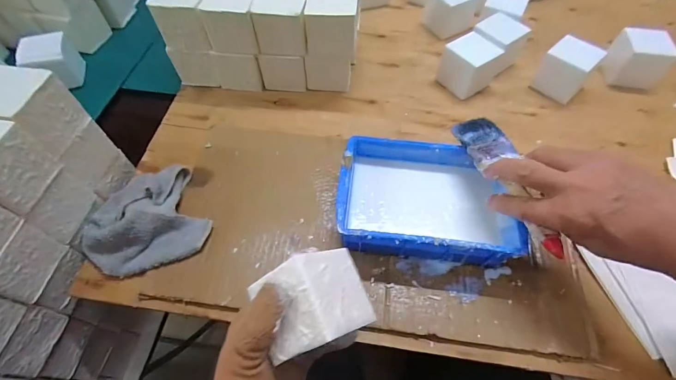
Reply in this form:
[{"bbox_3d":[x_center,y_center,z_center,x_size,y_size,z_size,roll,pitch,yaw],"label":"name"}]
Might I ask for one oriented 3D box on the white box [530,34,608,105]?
[{"bbox_3d":[0.362,-0.190,0.545,0.070,0.067,0.068,-38,66,-20],"label":"white box"}]

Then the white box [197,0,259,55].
[{"bbox_3d":[-0.149,-0.249,0.500,0.069,0.068,0.069,5,59,4],"label":"white box"}]

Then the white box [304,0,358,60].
[{"bbox_3d":[-0.007,-0.240,0.494,0.069,0.070,0.061,5,59,4],"label":"white box"}]

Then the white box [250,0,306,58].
[{"bbox_3d":[-0.079,-0.244,0.498,0.067,0.071,0.065,6,59,4],"label":"white box"}]

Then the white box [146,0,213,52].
[{"bbox_3d":[-0.223,-0.259,0.507,0.073,0.069,0.073,1,59,1],"label":"white box"}]

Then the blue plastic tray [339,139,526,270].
[{"bbox_3d":[0.101,0.016,0.415,0.197,0.069,0.148,4,59,3],"label":"blue plastic tray"}]

